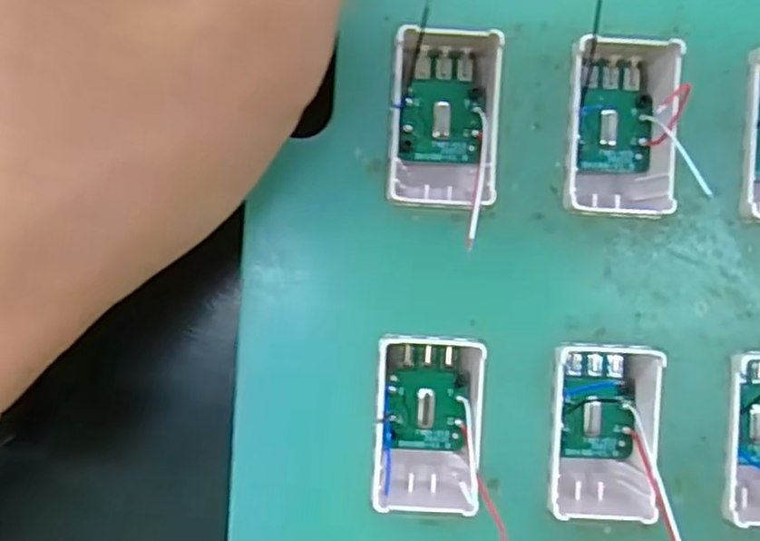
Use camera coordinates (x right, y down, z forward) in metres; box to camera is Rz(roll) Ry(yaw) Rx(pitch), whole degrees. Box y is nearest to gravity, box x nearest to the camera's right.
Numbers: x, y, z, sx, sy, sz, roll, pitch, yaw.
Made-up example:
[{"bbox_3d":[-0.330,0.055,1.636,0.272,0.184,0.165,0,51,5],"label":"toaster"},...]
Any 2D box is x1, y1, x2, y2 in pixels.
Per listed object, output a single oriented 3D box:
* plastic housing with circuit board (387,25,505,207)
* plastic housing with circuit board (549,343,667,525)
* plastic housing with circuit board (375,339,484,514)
[{"bbox_3d":[0.012,-0.028,0.121,0.019,0.012,0.031,3,89,-1],"label":"plastic housing with circuit board"},{"bbox_3d":[0.041,0.030,0.124,0.019,0.016,0.033,2,89,-1],"label":"plastic housing with circuit board"},{"bbox_3d":[0.009,0.028,0.122,0.019,0.010,0.031,3,89,-1],"label":"plastic housing with circuit board"}]

